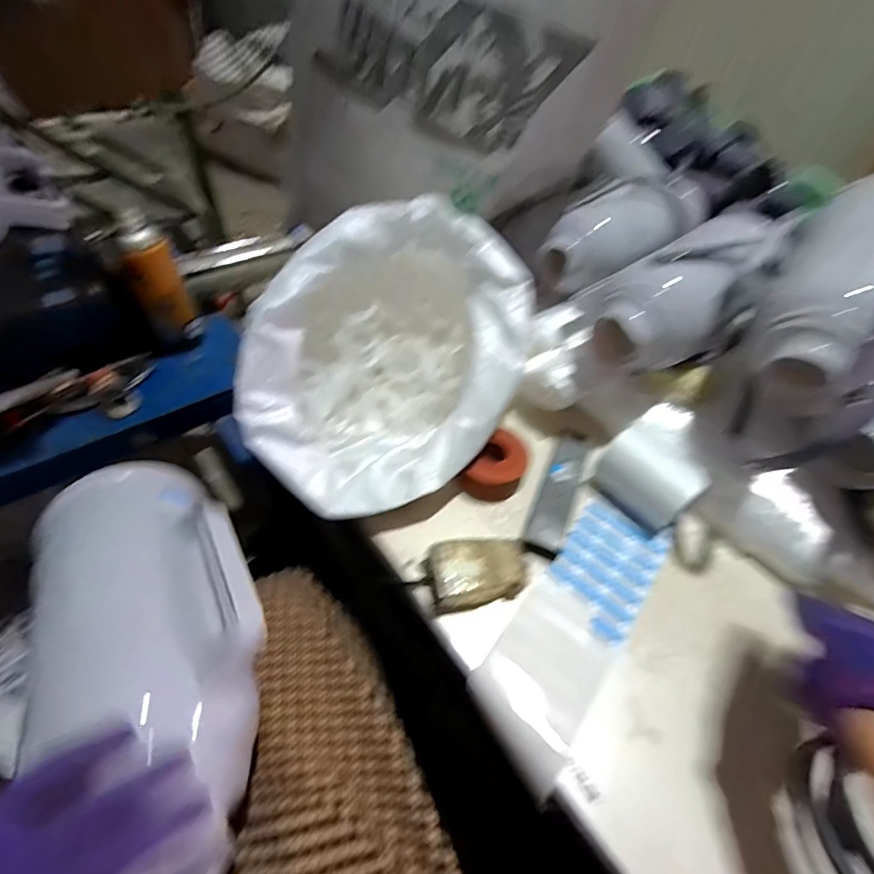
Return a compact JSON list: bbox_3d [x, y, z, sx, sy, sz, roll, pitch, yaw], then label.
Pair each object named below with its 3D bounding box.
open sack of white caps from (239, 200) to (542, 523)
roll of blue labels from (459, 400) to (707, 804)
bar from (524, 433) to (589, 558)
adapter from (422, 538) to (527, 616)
[{"bbox_3d":[-0.085,-0.112,0.551,0.365,0.228,0.361,17,51,8],"label":"open sack of white caps"},{"bbox_3d":[0.212,0.132,0.506,0.127,0.086,0.451,33,55,20],"label":"roll of blue labels"},{"bbox_3d":[0.163,0.072,0.574,0.043,0.022,0.190,23,52,13],"label":"bar"},{"bbox_3d":[0.050,0.151,0.488,0.119,0.046,0.066,-10,52,-13],"label":"adapter"}]

